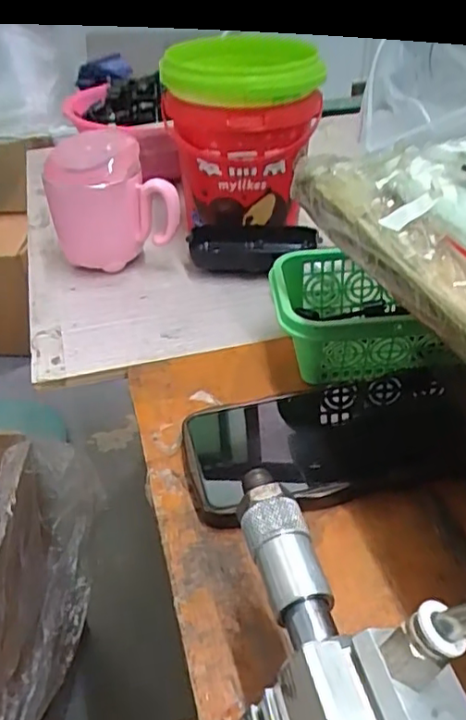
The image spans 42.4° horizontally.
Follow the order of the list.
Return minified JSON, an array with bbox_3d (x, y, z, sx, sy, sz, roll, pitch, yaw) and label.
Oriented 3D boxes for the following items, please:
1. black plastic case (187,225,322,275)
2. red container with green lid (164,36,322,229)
[{"bbox_3d":[0.017,-0.095,0.520,0.107,0.024,0.047,3,38,6],"label":"black plastic case"},{"bbox_3d":[0.007,-0.203,0.524,0.129,0.140,0.127,-6,38,-6],"label":"red container with green lid"}]

